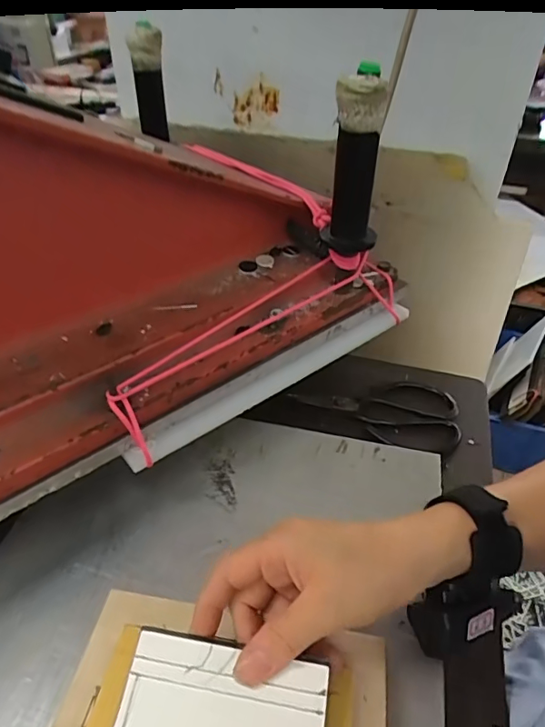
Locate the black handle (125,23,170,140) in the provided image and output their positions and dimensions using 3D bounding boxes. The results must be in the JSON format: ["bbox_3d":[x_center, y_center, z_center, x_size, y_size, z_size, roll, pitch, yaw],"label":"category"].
[{"bbox_3d":[-0.137,-0.309,0.559,0.034,0.106,0.030,-2,41,-4],"label":"black handle"}]

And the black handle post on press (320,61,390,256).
[{"bbox_3d":[0.067,-0.156,0.405,0.045,0.138,0.038,12,42,11],"label":"black handle post on press"}]

